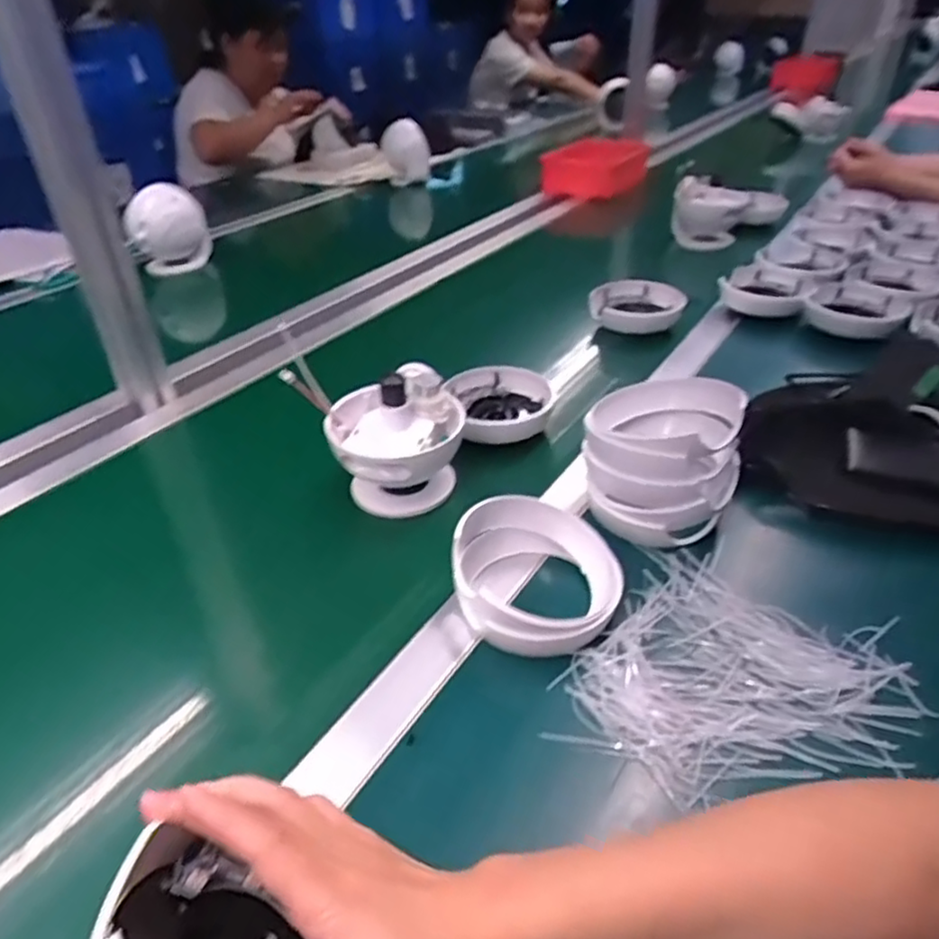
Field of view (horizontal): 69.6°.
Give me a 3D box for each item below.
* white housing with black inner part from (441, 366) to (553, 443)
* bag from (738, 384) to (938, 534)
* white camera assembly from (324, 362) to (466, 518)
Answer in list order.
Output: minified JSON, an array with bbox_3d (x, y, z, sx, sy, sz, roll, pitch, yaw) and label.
[{"bbox_3d":[0.038,-0.068,0.701,0.111,0.033,0.111,-8,36,-9],"label":"white housing with black inner part"},{"bbox_3d":[0.403,-0.033,0.627,0.290,0.054,0.236,10,37,15],"label":"bag"},{"bbox_3d":[-0.064,-0.025,0.602,0.113,0.111,0.101,-5,36,-5],"label":"white camera assembly"}]

